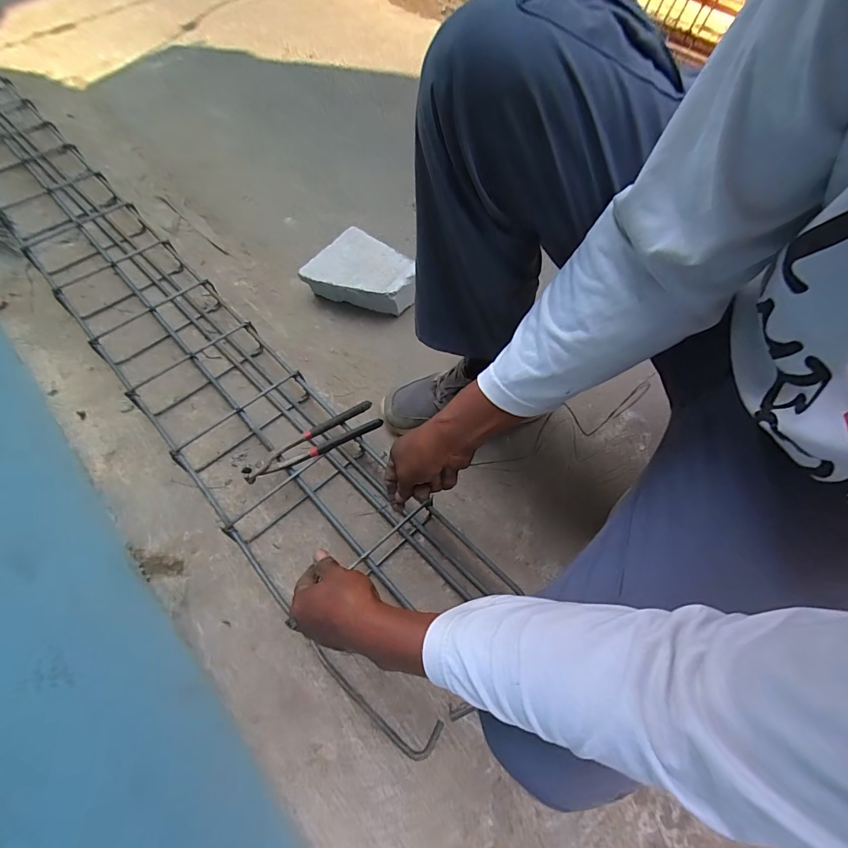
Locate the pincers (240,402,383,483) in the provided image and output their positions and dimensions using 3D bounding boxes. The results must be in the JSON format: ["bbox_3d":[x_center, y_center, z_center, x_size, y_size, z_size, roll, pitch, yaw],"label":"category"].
[{"bbox_3d":[-0.173,0.026,0.646,0.214,0.023,0.054,-25,65,-10],"label":"pincers"}]

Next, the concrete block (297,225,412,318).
[{"bbox_3d":[-0.113,-0.303,0.855,0.227,0.092,0.142,17,65,10],"label":"concrete block"}]

